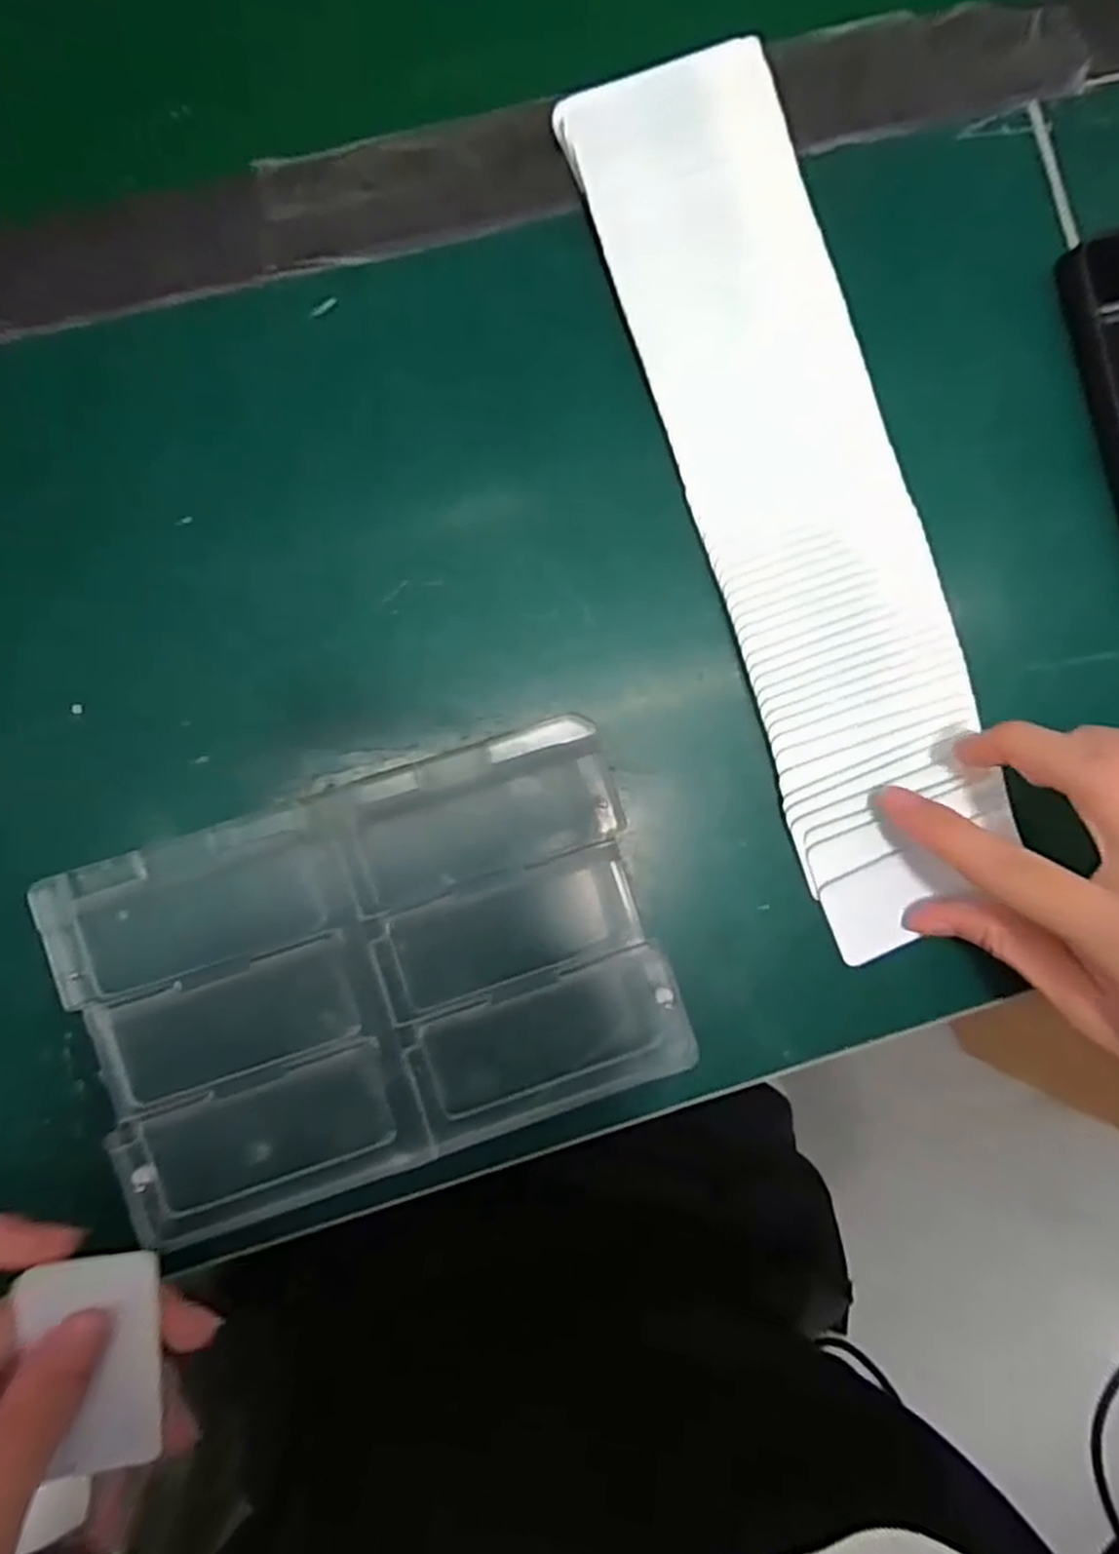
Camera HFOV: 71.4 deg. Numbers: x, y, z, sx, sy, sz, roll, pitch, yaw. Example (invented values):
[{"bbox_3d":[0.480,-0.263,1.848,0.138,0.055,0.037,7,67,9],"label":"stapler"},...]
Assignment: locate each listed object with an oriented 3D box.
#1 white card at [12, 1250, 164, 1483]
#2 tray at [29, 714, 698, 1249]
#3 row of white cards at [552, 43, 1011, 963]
[{"bbox_3d":[-0.141,0.179,0.235,0.036,0.004,0.073,-1,100,-25],"label":"white card"},{"bbox_3d":[-0.064,0.070,0.280,0.198,0.019,0.134,-18,88,-4],"label":"tray"},{"bbox_3d":[0.092,-0.105,0.299,0.086,0.011,0.337,-16,90,-4],"label":"row of white cards"}]

